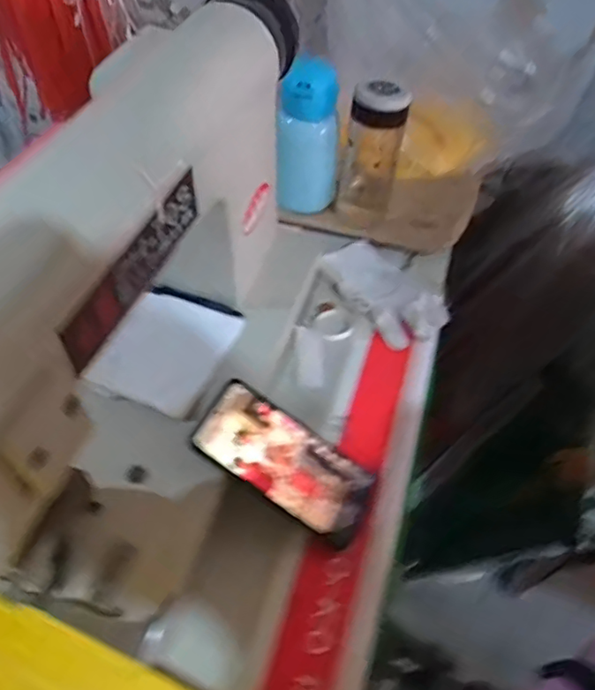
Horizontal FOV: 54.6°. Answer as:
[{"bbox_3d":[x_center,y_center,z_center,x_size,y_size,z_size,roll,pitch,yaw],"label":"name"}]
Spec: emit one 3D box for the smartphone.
[{"bbox_3d":[-0.009,0.102,0.507,0.164,0.012,0.077,37,55,-7],"label":"smartphone"}]

